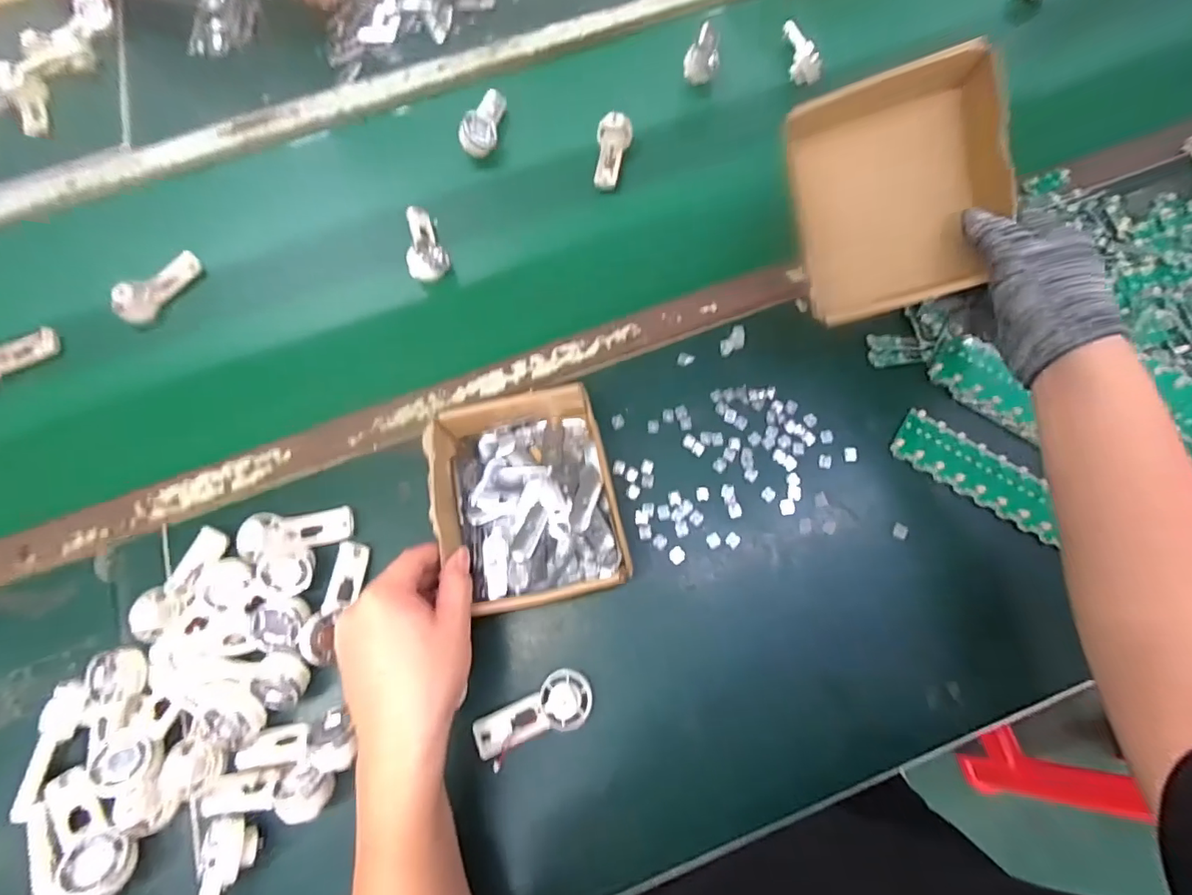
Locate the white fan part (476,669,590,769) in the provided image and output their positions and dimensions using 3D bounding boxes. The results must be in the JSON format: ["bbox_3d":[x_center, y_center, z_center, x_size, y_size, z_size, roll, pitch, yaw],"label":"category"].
[{"bbox_3d":[-0.048,0.212,0.411,0.094,0.029,0.040,-27,73,-7],"label":"white fan part"}]

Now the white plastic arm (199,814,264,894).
[{"bbox_3d":[-0.265,0.315,0.363,0.035,0.030,0.095,3,72,3],"label":"white plastic arm"}]

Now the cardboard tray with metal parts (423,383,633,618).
[{"bbox_3d":[-0.058,0.040,0.441,0.142,0.046,0.172,-12,72,-3],"label":"cardboard tray with metal parts"}]

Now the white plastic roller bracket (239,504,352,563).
[{"bbox_3d":[-0.261,0.075,0.458,0.091,0.026,0.037,-7,71,-1],"label":"white plastic roller bracket"}]

